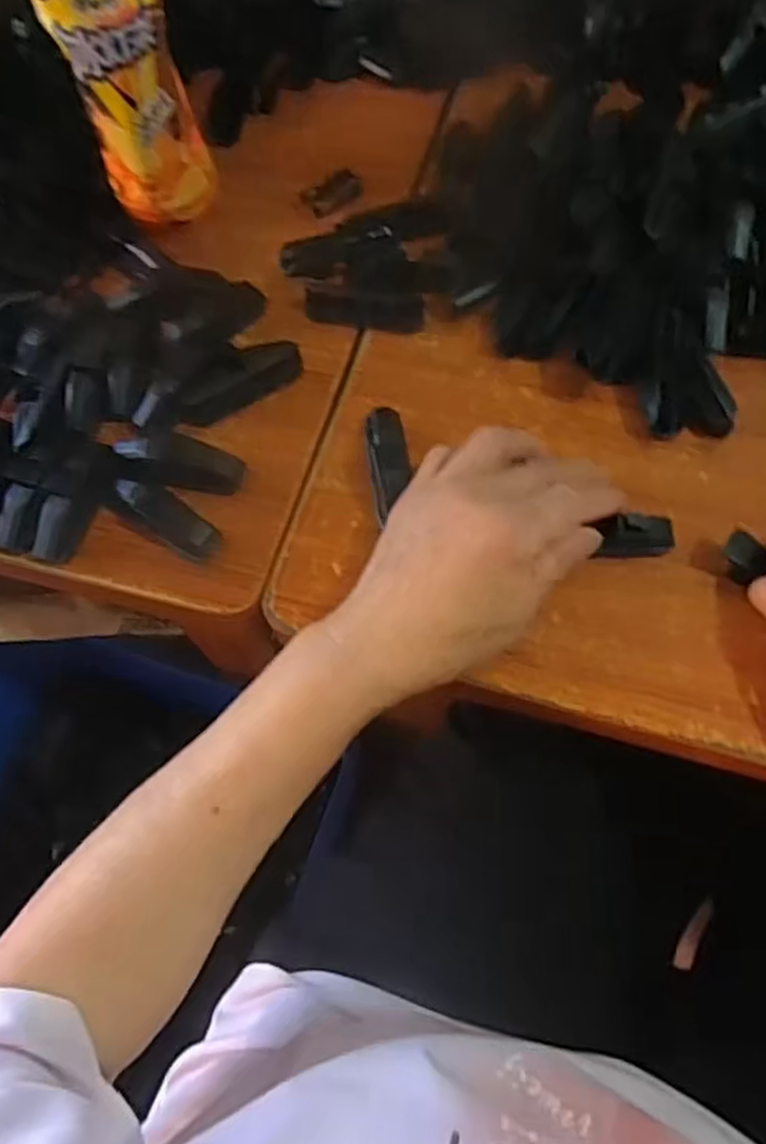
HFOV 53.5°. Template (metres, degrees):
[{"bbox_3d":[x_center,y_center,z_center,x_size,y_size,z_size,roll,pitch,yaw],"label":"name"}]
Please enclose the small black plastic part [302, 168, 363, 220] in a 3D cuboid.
[{"bbox_3d":[-0.033,-0.248,0.497,0.037,0.008,0.023,-36,71,-12],"label":"small black plastic part"}]

